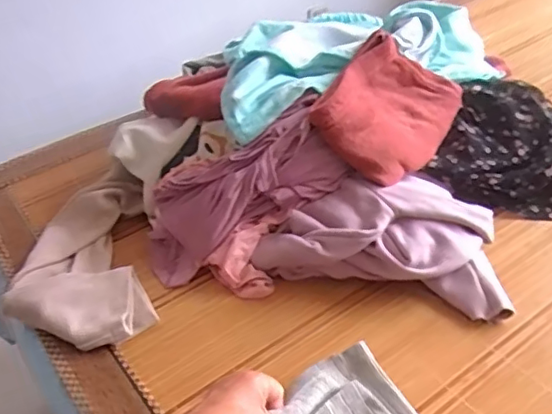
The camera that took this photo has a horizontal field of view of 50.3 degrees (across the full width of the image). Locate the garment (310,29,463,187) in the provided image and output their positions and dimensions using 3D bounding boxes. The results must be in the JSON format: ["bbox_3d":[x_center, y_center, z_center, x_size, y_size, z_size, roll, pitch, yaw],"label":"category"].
[{"bbox_3d":[0.162,-0.135,0.814,0.167,0.037,0.254,43,48,-7],"label":"garment"}]

